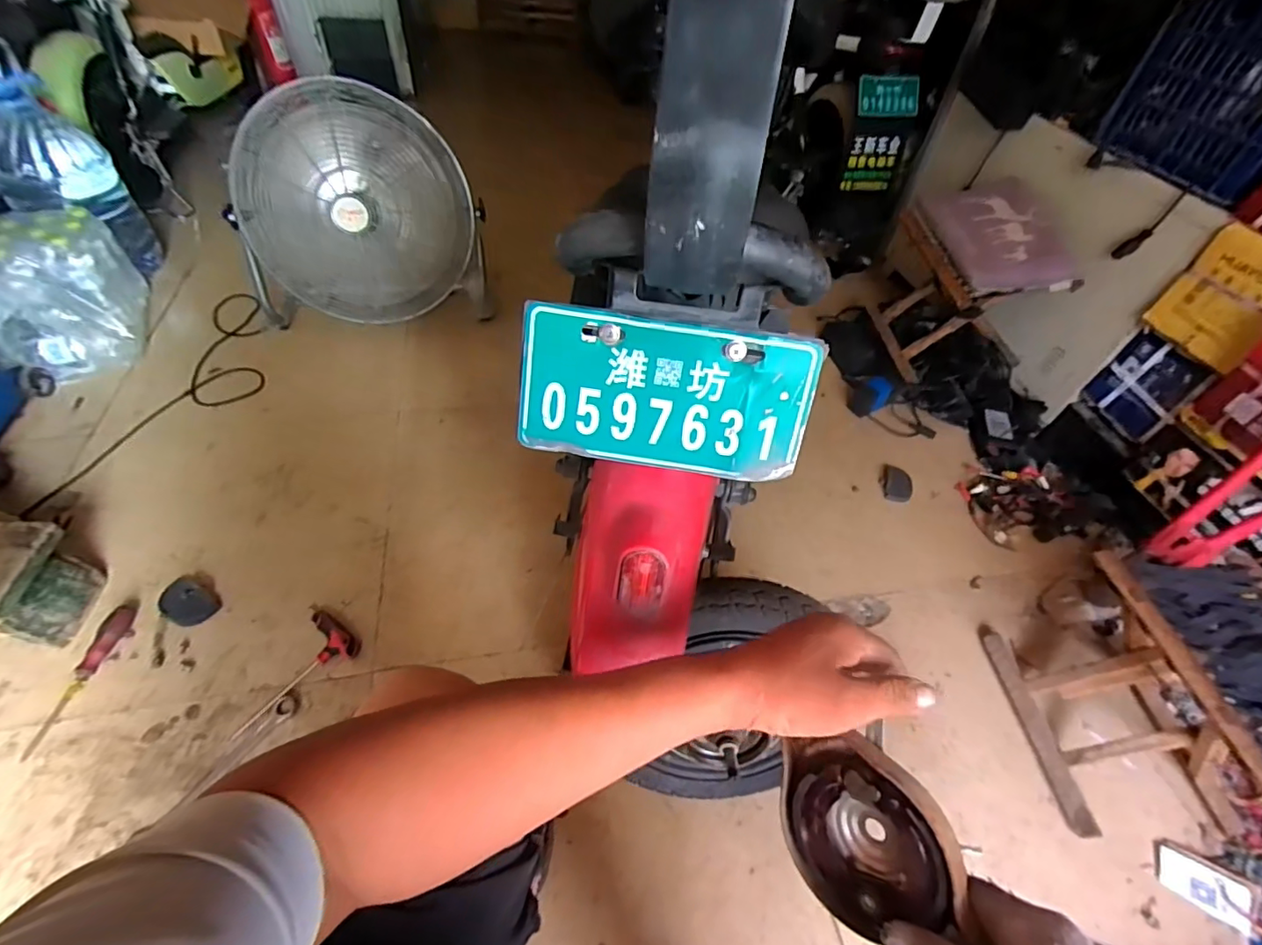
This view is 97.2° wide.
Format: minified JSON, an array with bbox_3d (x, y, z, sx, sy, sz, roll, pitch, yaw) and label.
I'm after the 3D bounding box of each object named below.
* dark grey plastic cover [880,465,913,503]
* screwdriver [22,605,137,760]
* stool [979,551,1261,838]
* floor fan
[{"bbox_3d":[0.584,0.025,1.219,0.068,0.013,0.093,20,50,11],"label":"dark grey plastic cover"},{"bbox_3d":[-0.799,0.292,0.813,0.035,0.024,0.216,4,49,-3],"label":"screwdriver"},{"bbox_3d":[0.769,0.316,0.797,0.268,0.295,0.298,2,49,-5],"label":"stool"},{"bbox_3d":[-0.648,-0.599,1.352,0.559,0.488,0.226,6,49,-1],"label":"floor fan"}]

